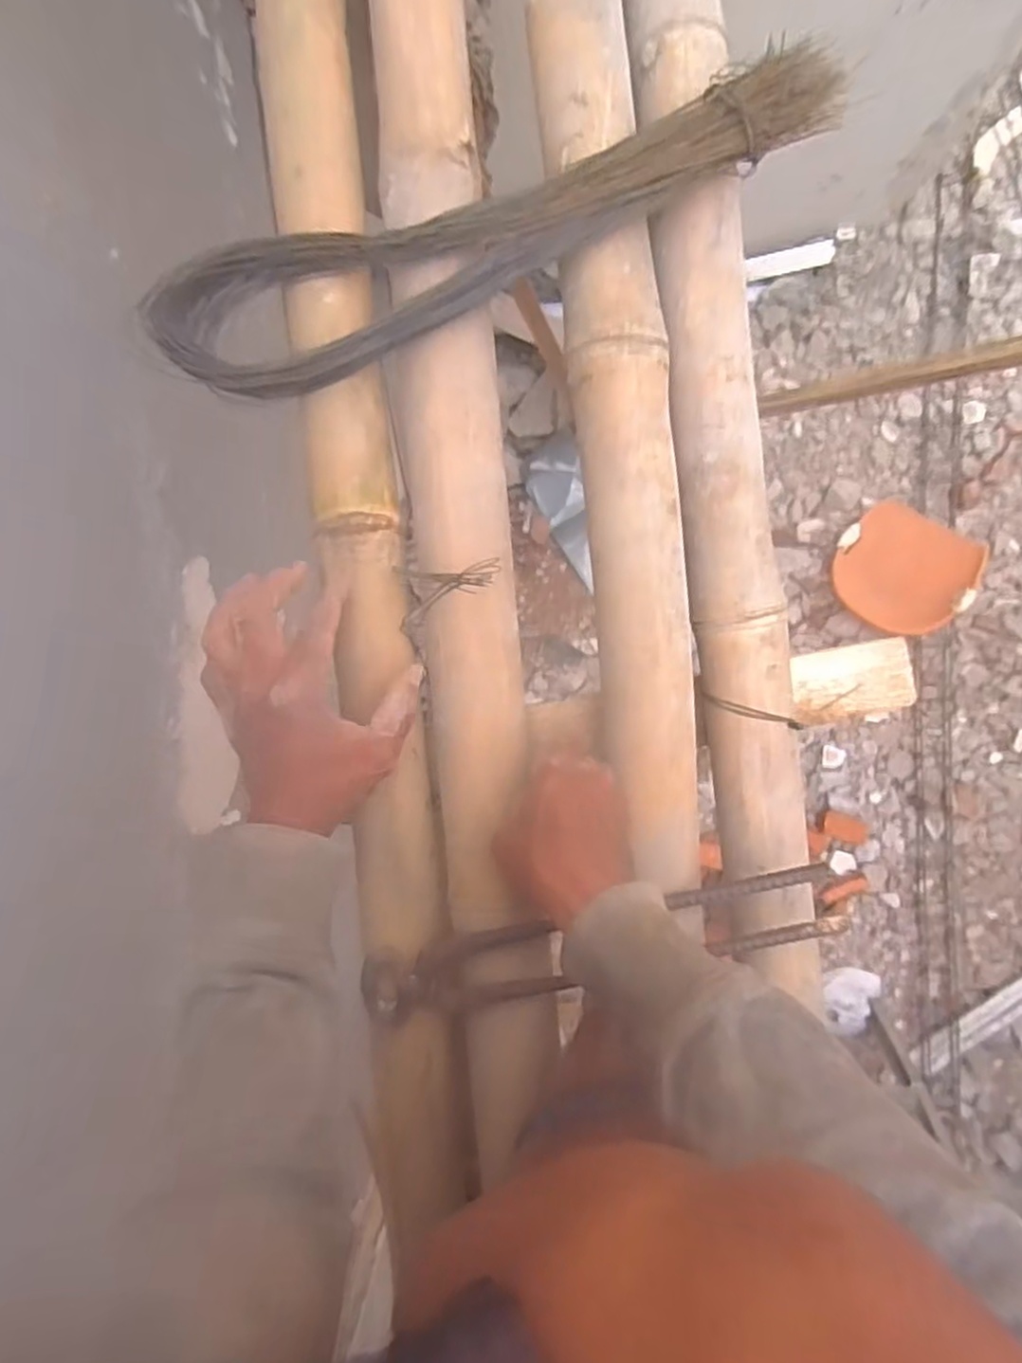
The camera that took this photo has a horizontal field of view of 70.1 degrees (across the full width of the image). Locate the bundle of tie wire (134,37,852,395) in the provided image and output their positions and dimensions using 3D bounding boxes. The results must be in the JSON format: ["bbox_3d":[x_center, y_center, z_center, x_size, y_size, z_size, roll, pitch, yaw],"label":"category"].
[{"bbox_3d":[-0.013,-0.280,0.435,0.424,0.037,0.092,-24,90,3],"label":"bundle of tie wire"}]

